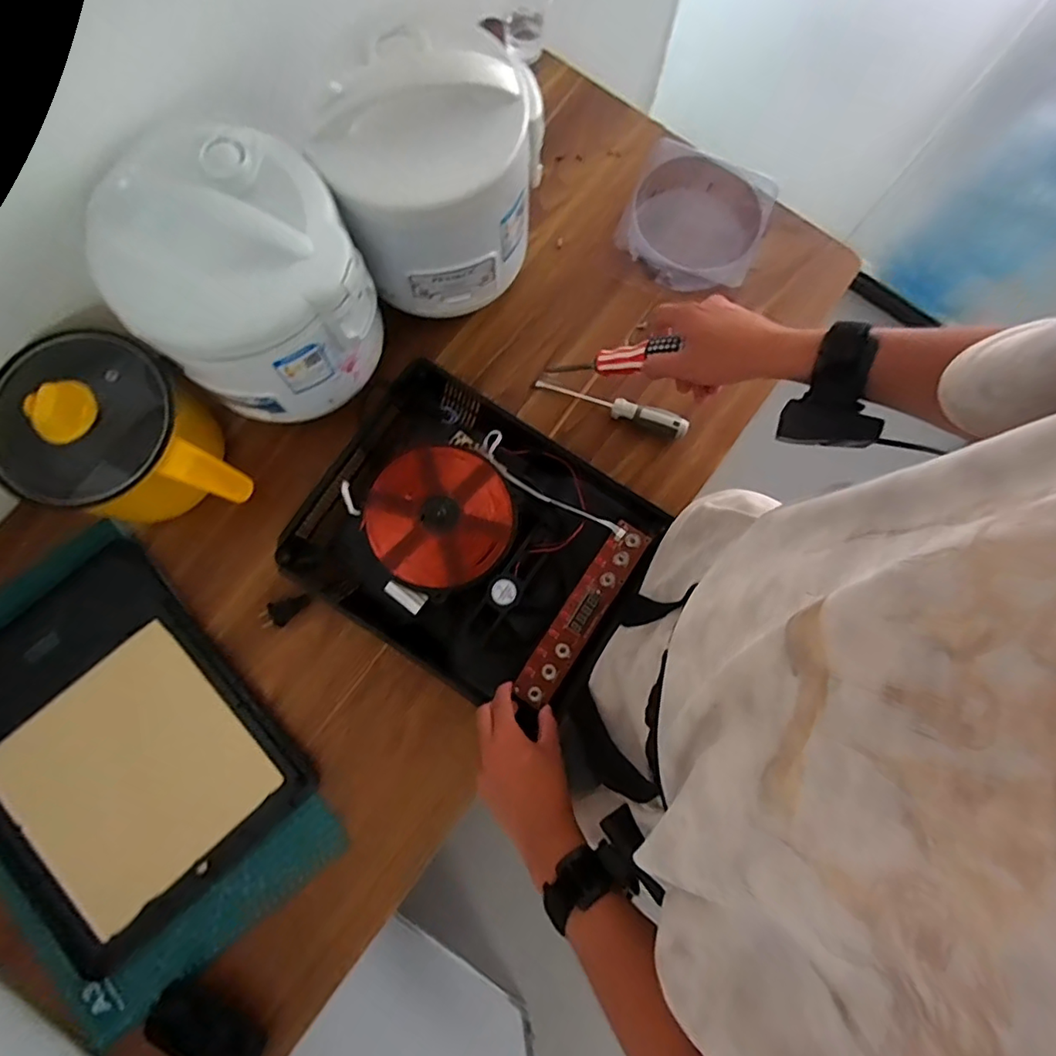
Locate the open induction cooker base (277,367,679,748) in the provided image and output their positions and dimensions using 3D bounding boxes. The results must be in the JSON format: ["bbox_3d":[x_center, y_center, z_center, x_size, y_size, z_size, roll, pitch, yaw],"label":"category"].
[{"bbox_3d":[-0.058,0.012,0.600,0.340,0.053,0.267,32,80,5],"label":"open induction cooker base"}]

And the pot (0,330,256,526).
[{"bbox_3d":[-0.386,-0.079,0.562,0.180,0.151,0.161,26,80,3],"label":"pot"}]

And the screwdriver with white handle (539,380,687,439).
[{"bbox_3d":[0.097,-0.143,0.653,0.177,0.033,0.026,22,80,3],"label":"screwdriver with white handle"}]

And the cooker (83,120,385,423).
[{"bbox_3d":[-0.258,-0.226,0.535,0.199,0.187,0.183,-39,83,-8],"label":"cooker"}]

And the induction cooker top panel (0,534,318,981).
[{"bbox_3d":[-0.427,0.221,0.574,0.278,0.015,0.342,-43,83,-8],"label":"induction cooker top panel"}]

